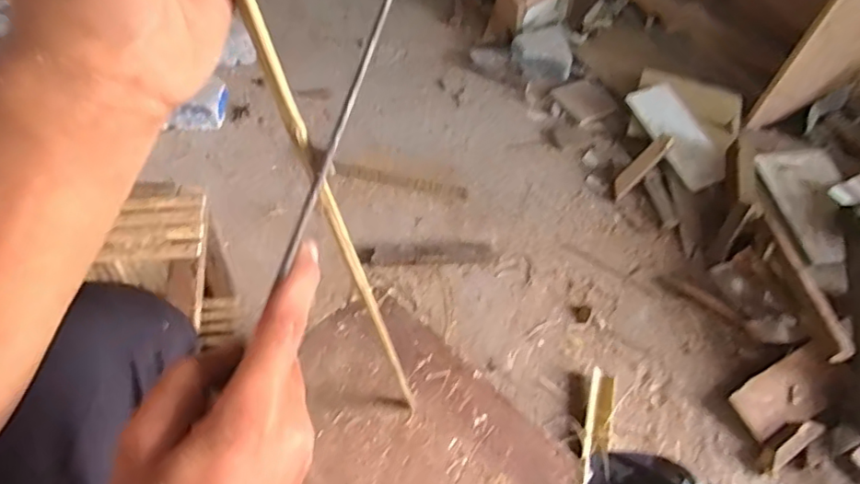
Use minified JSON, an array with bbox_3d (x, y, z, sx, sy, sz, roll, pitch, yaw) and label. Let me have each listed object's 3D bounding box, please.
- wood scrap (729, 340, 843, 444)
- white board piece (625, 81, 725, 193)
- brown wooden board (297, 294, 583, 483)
[{"bbox_3d":[0.554,0.231,0.878,0.190,0.019,0.085,-25,58,-18],"label":"wood scrap"},{"bbox_3d":[0.525,-0.231,1.206,0.128,0.022,0.259,-23,68,-15],"label":"white board piece"},{"bbox_3d":[-0.020,0.205,0.584,0.307,0.020,0.217,39,56,20],"label":"brown wooden board"}]

